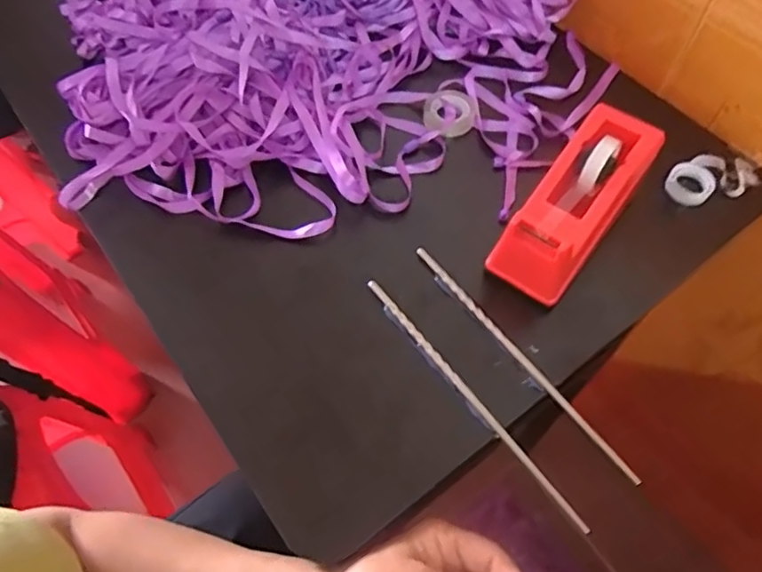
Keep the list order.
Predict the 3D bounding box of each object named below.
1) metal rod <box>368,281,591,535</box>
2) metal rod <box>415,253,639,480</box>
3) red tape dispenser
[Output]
[{"bbox_3d":[0.059,0.073,0.407,0.008,0.009,0.216,-34,66,-16],"label":"metal rod"},{"bbox_3d":[0.101,0.050,0.425,0.009,0.007,0.225,-34,65,-17],"label":"metal rod"},{"bbox_3d":[0.149,-0.063,0.445,0.063,0.073,0.156,35,67,19],"label":"red tape dispenser"}]

